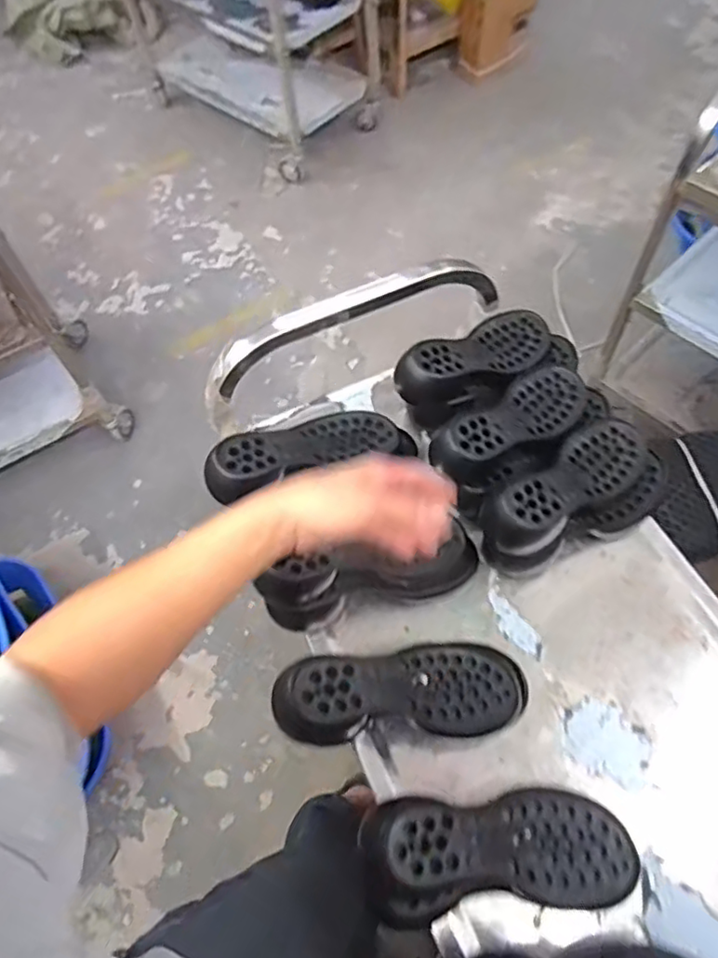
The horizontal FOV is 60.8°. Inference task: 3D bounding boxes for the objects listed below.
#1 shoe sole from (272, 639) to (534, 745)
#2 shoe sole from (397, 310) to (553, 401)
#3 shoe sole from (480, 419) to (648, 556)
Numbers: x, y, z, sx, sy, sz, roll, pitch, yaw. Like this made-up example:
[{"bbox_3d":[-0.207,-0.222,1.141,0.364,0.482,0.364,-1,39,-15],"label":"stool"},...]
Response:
[{"bbox_3d":[0.050,0.216,0.619,0.266,0.043,0.096,4,60,-24],"label":"shoe sole"},{"bbox_3d":[0.160,-0.160,0.821,0.246,0.060,0.096,-24,63,-30],"label":"shoe sole"},{"bbox_3d":[0.250,0.006,0.724,0.235,0.061,0.085,-30,65,-28],"label":"shoe sole"}]

